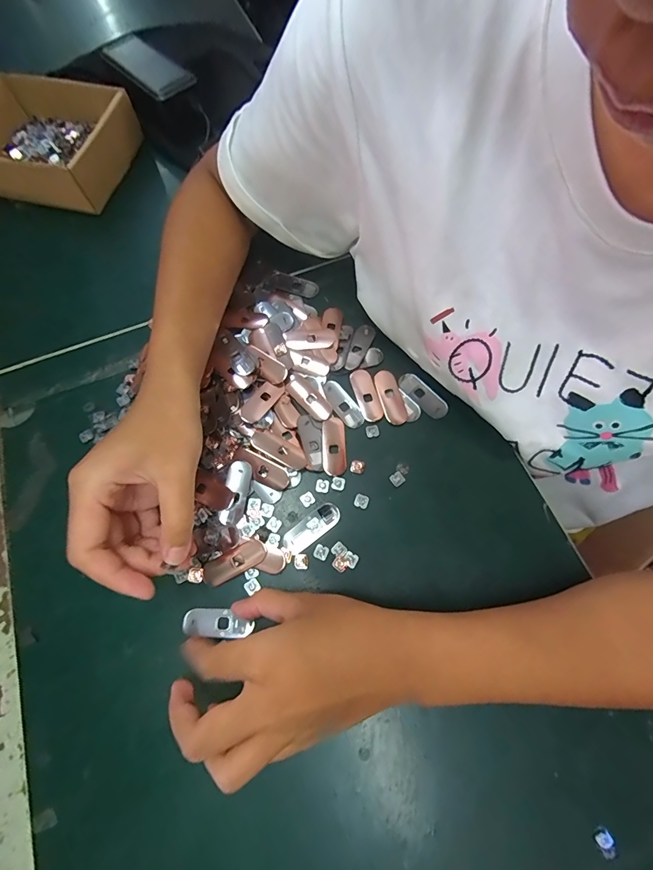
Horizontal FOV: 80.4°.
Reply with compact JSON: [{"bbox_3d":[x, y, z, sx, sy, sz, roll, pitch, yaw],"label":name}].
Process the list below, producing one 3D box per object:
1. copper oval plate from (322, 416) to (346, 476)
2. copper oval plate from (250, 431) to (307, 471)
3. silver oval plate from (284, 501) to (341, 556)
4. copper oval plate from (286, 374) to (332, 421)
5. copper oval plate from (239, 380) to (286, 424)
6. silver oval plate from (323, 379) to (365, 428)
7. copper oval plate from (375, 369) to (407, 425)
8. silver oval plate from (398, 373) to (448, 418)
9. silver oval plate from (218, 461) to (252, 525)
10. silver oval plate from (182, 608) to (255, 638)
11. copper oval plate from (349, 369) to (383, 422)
[{"bbox_3d":[0.006,0.008,0.316,0.019,0.004,0.050,-2,70,2],"label":"copper oval plate"},{"bbox_3d":[-0.039,0.012,0.315,0.049,0.006,0.017,27,73,11],"label":"copper oval plate"},{"bbox_3d":[-0.011,0.070,0.293,0.047,0.004,0.018,-36,73,-10],"label":"silver oval plate"},{"bbox_3d":[-0.016,-0.033,0.330,0.020,0.007,0.050,-40,73,-11],"label":"copper oval plate"},{"bbox_3d":[-0.055,-0.029,0.328,0.021,0.005,0.046,30,65,11],"label":"copper oval plate"},{"bbox_3d":[0.014,-0.027,0.332,0.020,0.005,0.047,-35,72,-10],"label":"silver oval plate"},{"bbox_3d":[0.055,-0.032,0.330,0.018,0.004,0.049,-14,70,-3],"label":"copper oval plate"},{"bbox_3d":[0.083,-0.035,0.334,0.019,0.005,0.049,-40,72,-5],"label":"silver oval plate"},{"bbox_3d":[-0.070,0.045,0.301,0.018,0.004,0.049,12,75,-11],"label":"silver oval plate"},{"bbox_3d":[-0.077,0.133,0.274,0.049,0.004,0.018,5,70,0],"label":"silver oval plate"},{"bbox_3d":[0.034,-0.035,0.332,0.018,0.004,0.049,-17,70,-4],"label":"copper oval plate"}]

